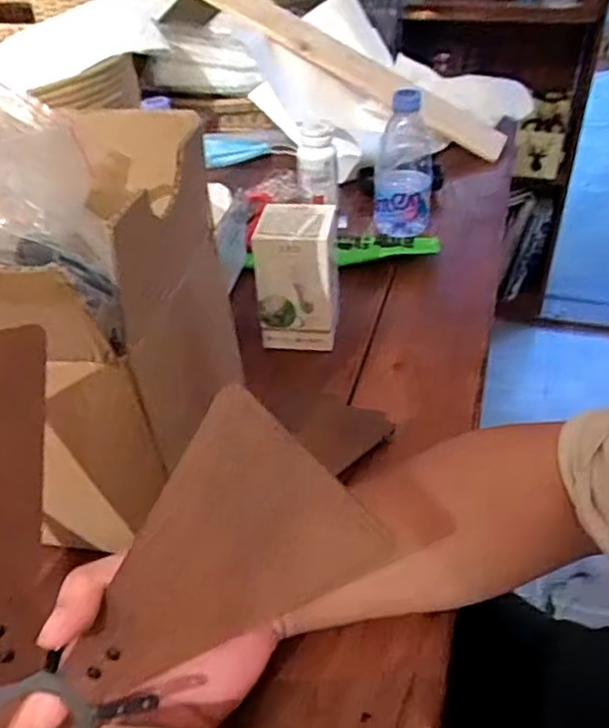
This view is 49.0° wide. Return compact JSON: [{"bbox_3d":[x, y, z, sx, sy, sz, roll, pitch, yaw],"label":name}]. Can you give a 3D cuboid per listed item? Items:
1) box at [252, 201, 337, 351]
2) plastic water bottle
[{"bbox_3d":[-0.005,-0.083,0.618,0.074,0.114,0.067,1,39,4],"label":"box"},{"bbox_3d":[0.111,-0.225,0.751,0.064,0.148,0.060,4,39,8],"label":"plastic water bottle"}]

